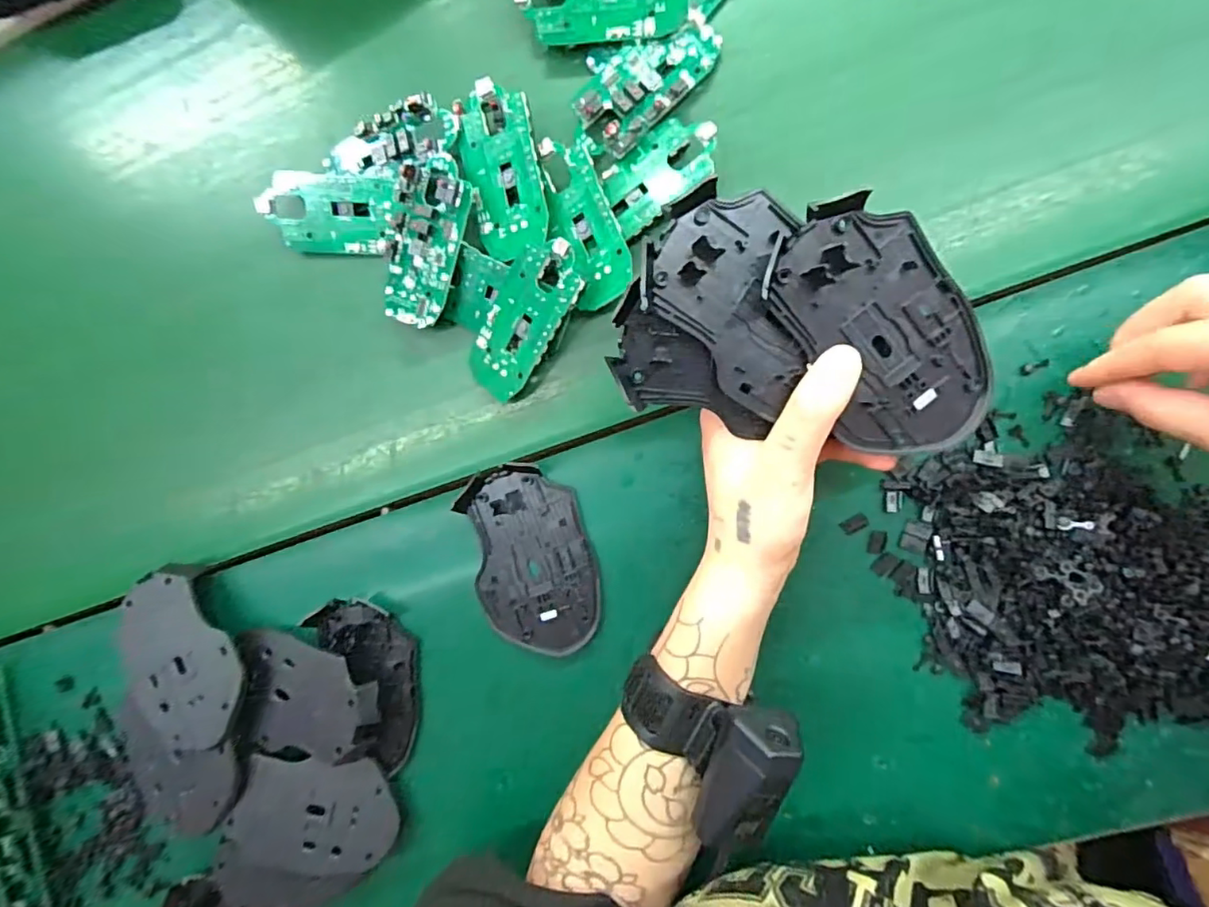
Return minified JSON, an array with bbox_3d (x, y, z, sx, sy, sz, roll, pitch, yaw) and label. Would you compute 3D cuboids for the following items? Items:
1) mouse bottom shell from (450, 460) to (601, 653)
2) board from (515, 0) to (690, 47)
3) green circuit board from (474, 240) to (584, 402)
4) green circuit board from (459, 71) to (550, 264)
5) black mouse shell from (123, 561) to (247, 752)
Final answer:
[{"bbox_3d":[-0.044,0.065,0.348,0.071,0.014,0.114,-12,90,9],"label":"mouse bottom shell"},{"bbox_3d":[0.000,-0.263,0.329,0.097,0.014,0.044,0,91,9],"label":"board"},{"bbox_3d":[-0.049,-0.079,0.338,0.046,0.007,0.099,41,113,16],"label":"green circuit board"},{"bbox_3d":[-0.060,-0.166,0.335,0.045,0.011,0.097,-11,90,9],"label":"green circuit board"},{"bbox_3d":[-0.271,0.130,0.367,0.073,0.026,0.112,-29,87,8],"label":"black mouse shell"}]

